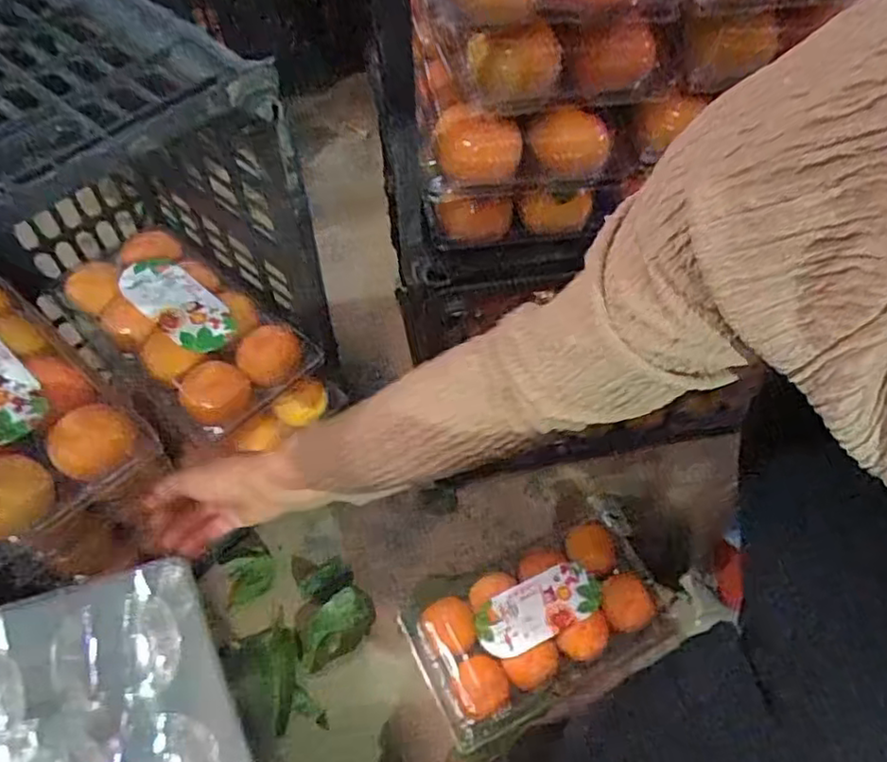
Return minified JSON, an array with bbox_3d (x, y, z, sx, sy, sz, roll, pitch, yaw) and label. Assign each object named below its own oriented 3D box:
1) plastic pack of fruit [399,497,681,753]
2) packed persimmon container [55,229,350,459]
[{"bbox_3d":[0.104,0.238,0.659,0.266,0.053,0.157,-23,60,-15],"label":"plastic pack of fruit"},{"bbox_3d":[-0.237,-0.045,0.630,0.145,0.088,0.247,-38,65,-23],"label":"packed persimmon container"}]

